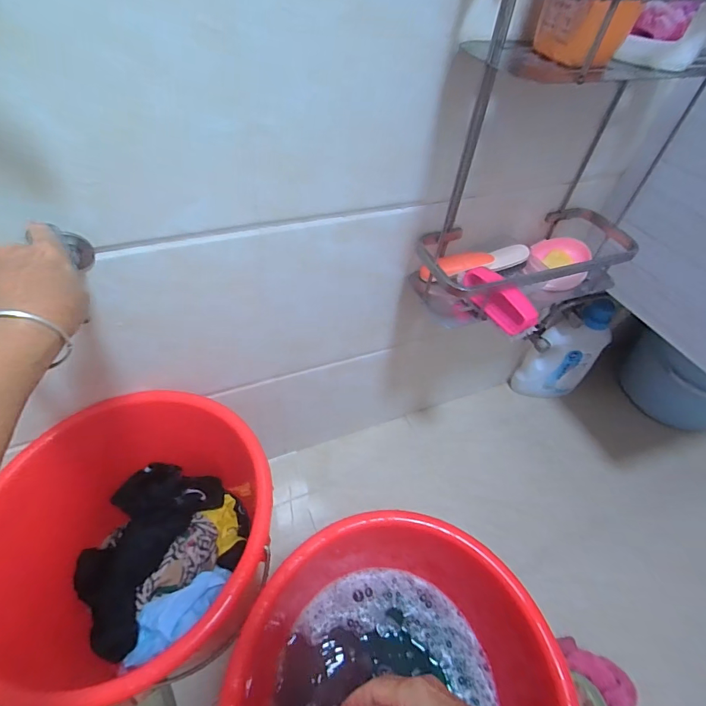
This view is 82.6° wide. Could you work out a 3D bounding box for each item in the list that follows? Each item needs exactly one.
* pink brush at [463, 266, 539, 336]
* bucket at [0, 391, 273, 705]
[{"bbox_3d":[0.206,-0.080,0.573,0.055,0.042,0.120,-21,54,-21],"label":"pink brush"},{"bbox_3d":[-0.291,0.278,0.600,0.340,0.275,0.322,-8,51,-12],"label":"bucket"}]

